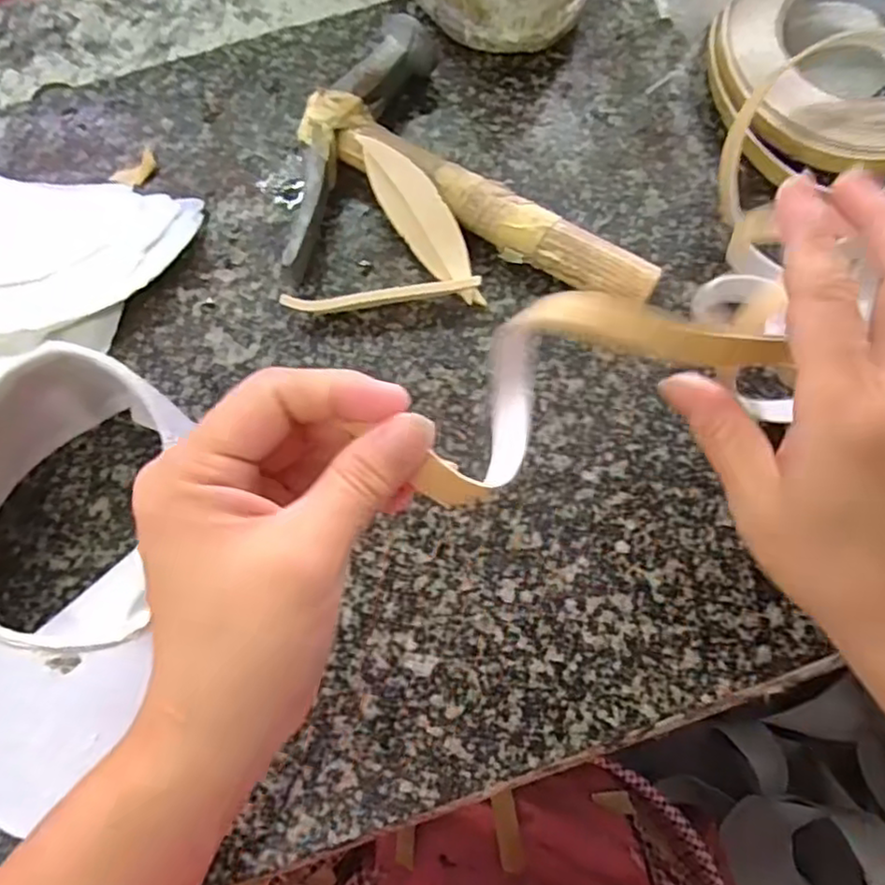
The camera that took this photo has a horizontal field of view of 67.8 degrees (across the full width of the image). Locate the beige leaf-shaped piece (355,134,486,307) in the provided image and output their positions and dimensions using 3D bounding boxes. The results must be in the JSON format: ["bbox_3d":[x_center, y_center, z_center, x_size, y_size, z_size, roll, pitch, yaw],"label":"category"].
[{"bbox_3d":[-0.010,-0.102,0.304,0.023,0.004,0.091,-34,90,10],"label":"beige leaf-shaped piece"}]

